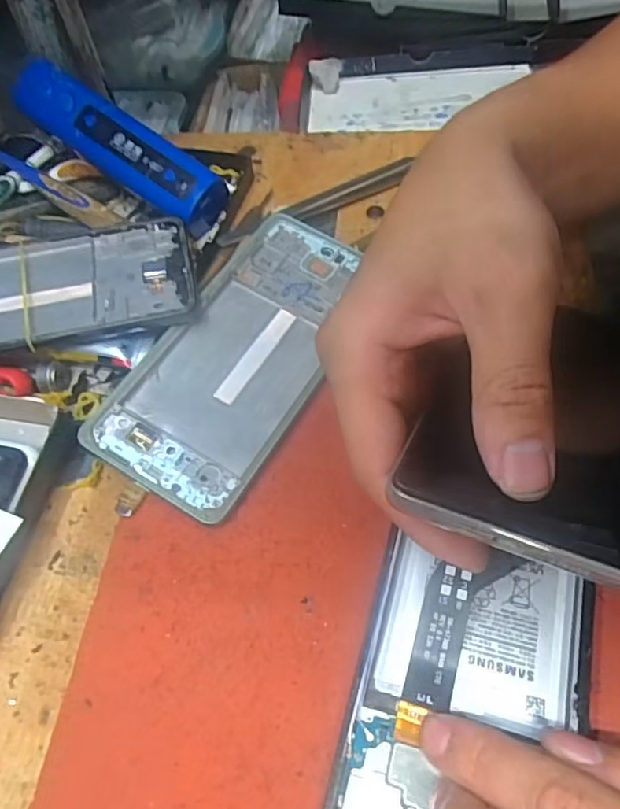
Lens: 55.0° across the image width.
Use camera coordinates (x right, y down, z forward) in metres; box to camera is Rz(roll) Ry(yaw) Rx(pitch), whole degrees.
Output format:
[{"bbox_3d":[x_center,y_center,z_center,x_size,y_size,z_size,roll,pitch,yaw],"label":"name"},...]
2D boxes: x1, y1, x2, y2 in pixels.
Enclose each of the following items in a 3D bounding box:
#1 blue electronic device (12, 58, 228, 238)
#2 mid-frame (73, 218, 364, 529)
[{"bbox_3d":[-0.111,-0.145,0.339,0.131,0.035,0.034,35,59,1],"label":"blue electronic device"},{"bbox_3d":[-0.032,-0.027,0.286,0.075,0.005,0.161,27,65,7],"label":"mid-frame"}]

